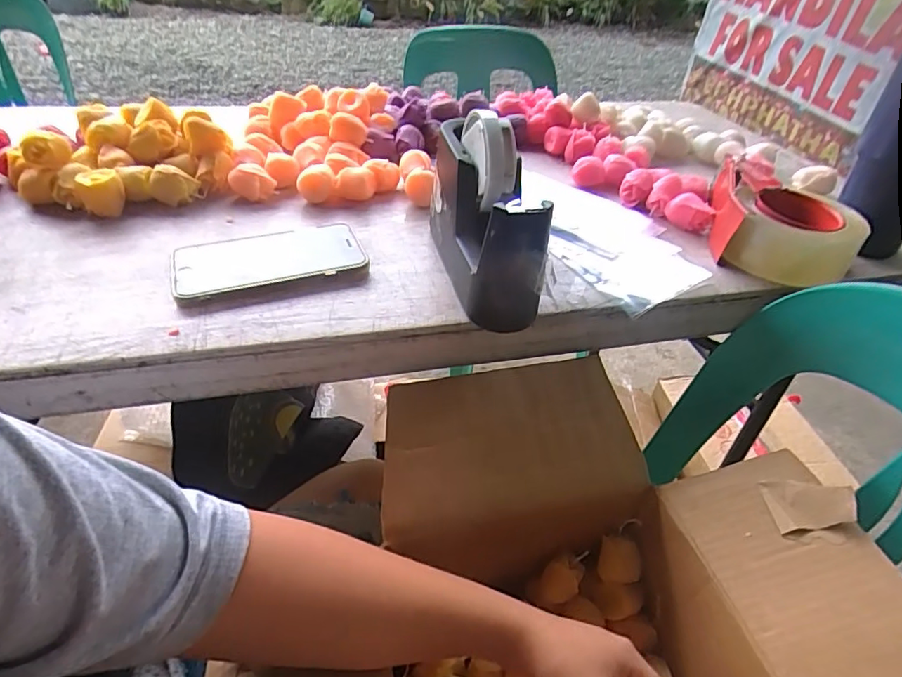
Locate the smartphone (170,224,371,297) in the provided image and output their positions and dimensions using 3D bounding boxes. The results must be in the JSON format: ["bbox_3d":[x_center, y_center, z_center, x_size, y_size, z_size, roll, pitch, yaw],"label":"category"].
[{"bbox_3d":[-0.158,-0.072,0.463,0.155,0.006,0.078,-13,48,-18],"label":"smartphone"}]

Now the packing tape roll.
[{"bbox_3d":[0.335,-0.103,0.527,0.112,0.053,0.101,26,45,22],"label":"packing tape roll"}]

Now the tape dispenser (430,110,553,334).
[{"bbox_3d":[0.026,-0.110,0.444,0.064,0.122,0.175,-4,41,-10],"label":"tape dispenser"}]

